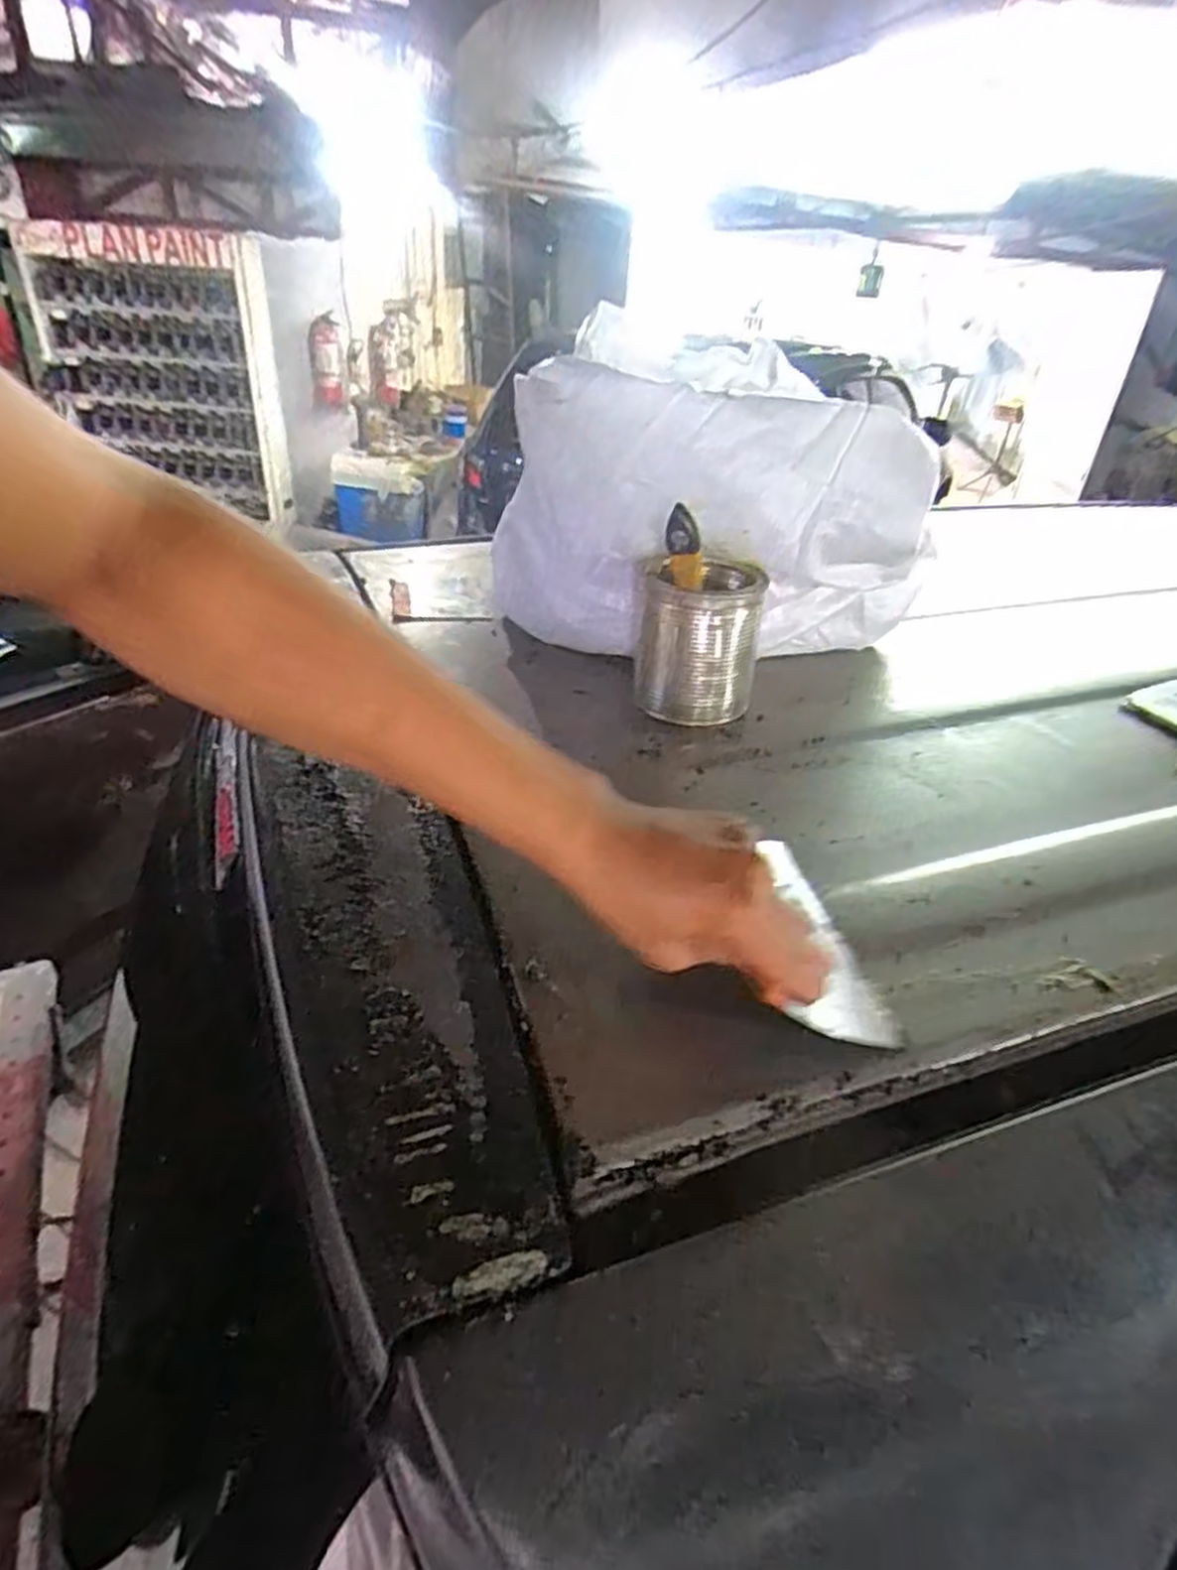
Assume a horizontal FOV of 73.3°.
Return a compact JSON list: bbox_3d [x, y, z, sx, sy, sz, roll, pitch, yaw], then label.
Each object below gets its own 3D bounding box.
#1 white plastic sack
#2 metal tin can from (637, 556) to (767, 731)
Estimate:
[{"bbox_3d":[0.098,-0.242,0.710,0.377,0.226,0.210,21,37,26],"label":"white plastic sack"},{"bbox_3d":[0.091,-0.122,0.650,0.094,0.108,0.098,9,33,9],"label":"metal tin can"}]

